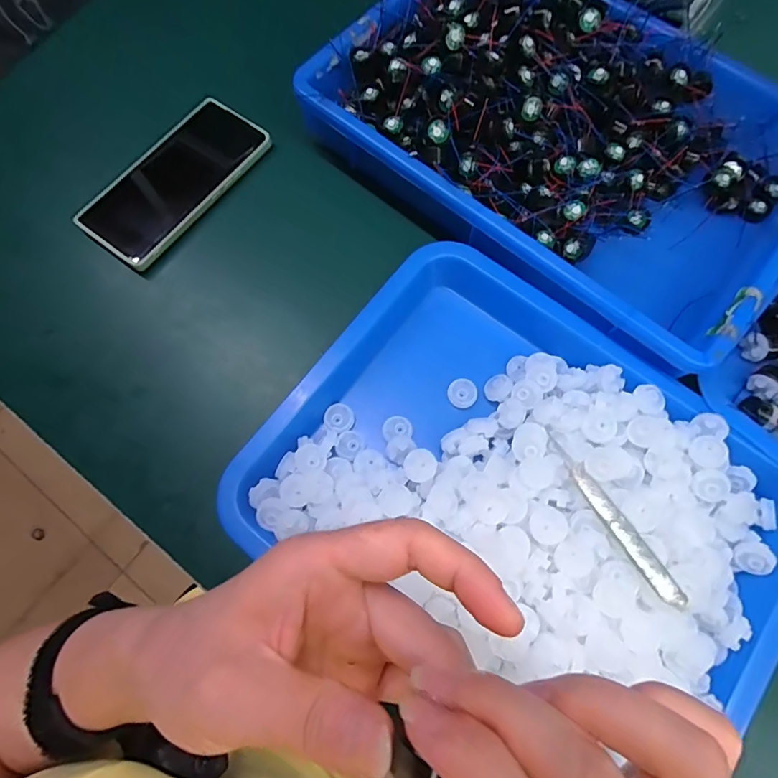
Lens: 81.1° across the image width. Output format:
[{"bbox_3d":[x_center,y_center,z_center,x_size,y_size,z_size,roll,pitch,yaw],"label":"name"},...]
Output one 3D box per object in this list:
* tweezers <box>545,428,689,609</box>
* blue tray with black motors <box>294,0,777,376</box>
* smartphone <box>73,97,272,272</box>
[{"bbox_3d":[0.130,0.073,0.271,0.011,0.007,0.115,-26,56,-4],"label":"tweezers"},{"bbox_3d":[0.138,-0.196,0.357,0.363,0.067,0.242,38,78,10],"label":"blue tray with black motors"},{"bbox_3d":[-0.173,-0.173,0.375,0.070,0.017,0.158,38,78,10],"label":"smartphone"}]

